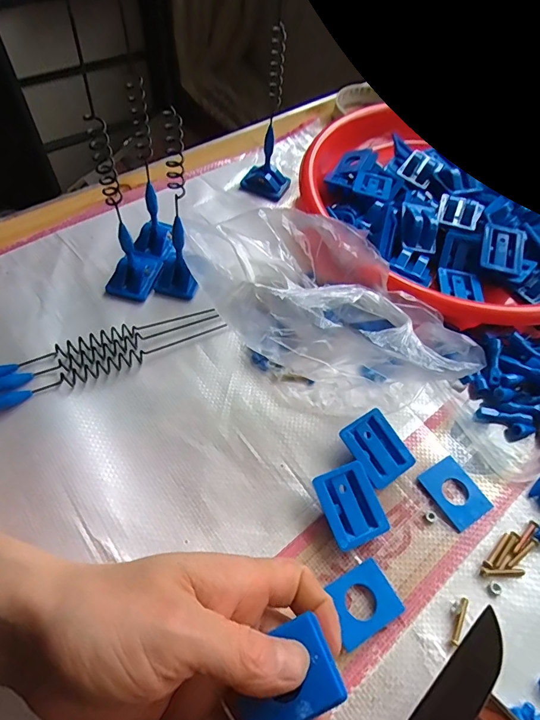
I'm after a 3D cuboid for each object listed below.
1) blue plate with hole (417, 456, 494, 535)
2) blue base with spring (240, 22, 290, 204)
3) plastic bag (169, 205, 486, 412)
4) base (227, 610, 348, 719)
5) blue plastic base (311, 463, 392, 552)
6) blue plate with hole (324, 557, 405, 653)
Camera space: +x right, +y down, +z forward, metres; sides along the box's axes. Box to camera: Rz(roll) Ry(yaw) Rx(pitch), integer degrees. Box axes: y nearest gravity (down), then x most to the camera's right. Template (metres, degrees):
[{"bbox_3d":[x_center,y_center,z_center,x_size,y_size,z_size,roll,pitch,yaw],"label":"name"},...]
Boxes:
[{"bbox_3d":[0.121,0.087,0.276,0.031,0.006,0.041,-25,63,-19],"label":"blue plate with hole"},{"bbox_3d":[0.000,-0.215,0.380,0.048,0.132,0.044,7,57,-1],"label":"blue base with spring"},{"bbox_3d":[0.030,-0.049,0.314,0.122,0.072,0.229,-28,64,-21],"label":"plastic bag"},{"bbox_3d":[0.006,0.135,0.176,0.044,0.010,0.032,-24,63,-19],"label":"base"},{"bbox_3d":[0.050,0.091,0.261,0.036,0.017,0.045,-18,61,-16],"label":"blue plastic base"},{"bbox_3d":[0.051,0.136,0.236,0.038,0.008,0.032,-24,63,-19],"label":"blue plate with hole"}]

